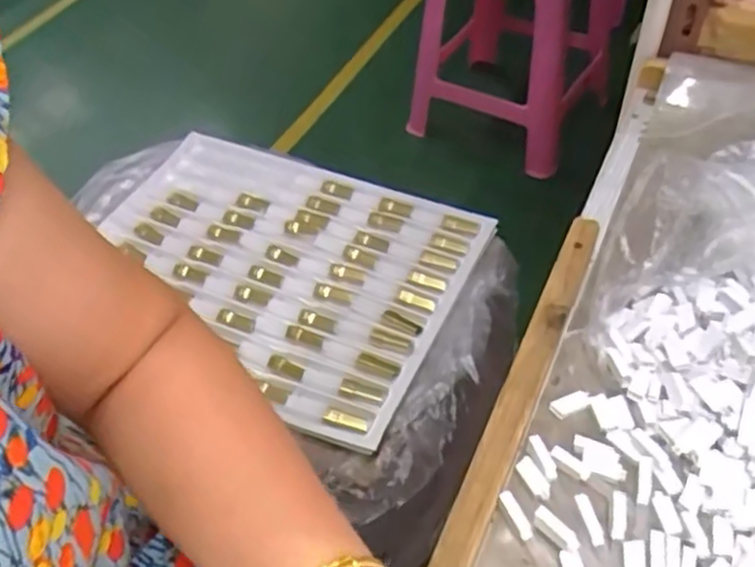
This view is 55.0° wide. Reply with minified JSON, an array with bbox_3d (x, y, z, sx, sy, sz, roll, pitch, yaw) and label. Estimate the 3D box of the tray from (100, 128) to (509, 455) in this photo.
[{"bbox_3d":[-0.118,-0.027,0.781,0.402,0.027,0.322,18,51,20],"label":"tray"}]

